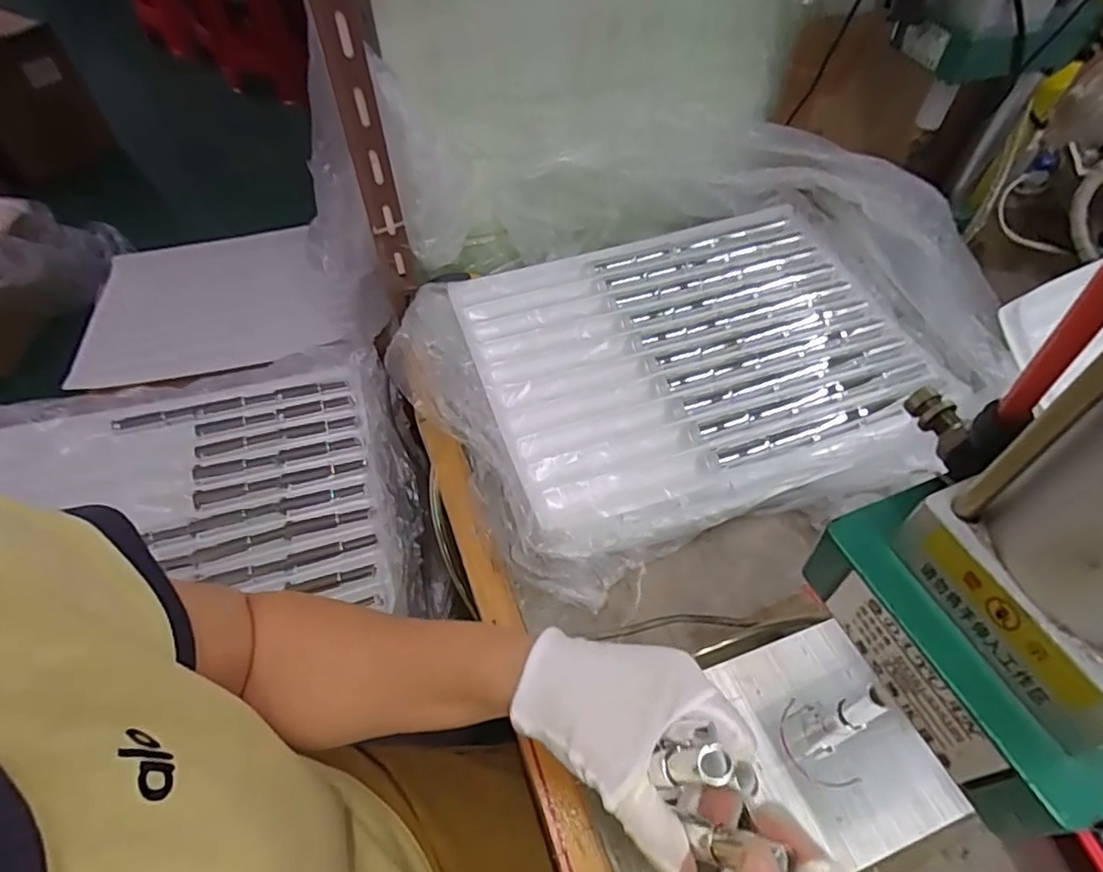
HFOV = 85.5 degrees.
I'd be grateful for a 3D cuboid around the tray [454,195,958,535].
[{"bbox_3d":[0.136,-0.092,0.585,0.410,0.020,0.319,-16,54,-11],"label":"tray"}]

